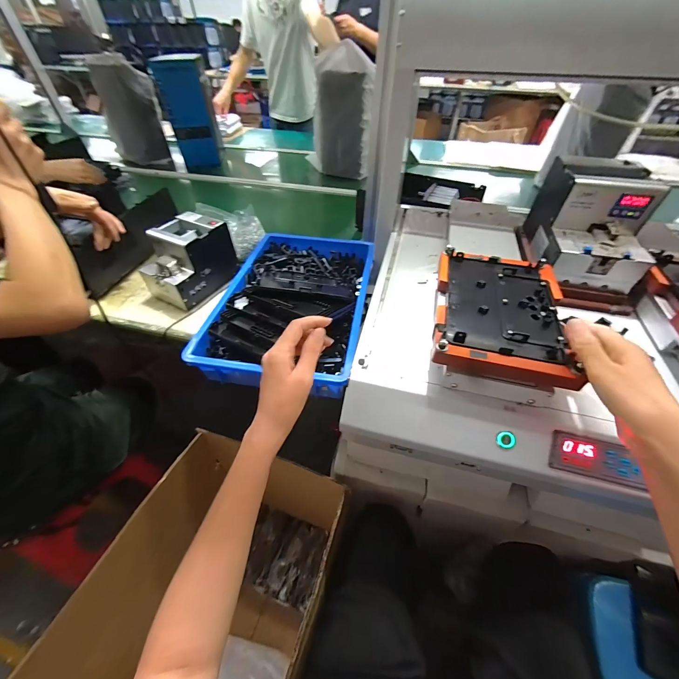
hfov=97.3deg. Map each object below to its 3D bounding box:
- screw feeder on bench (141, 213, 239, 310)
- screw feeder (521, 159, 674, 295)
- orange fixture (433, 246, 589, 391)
[{"bbox_3d":[-0.362,-0.192,0.714,0.138,0.136,0.181,19,50,16],"label":"screw feeder on bench"},{"bbox_3d":[0.412,-0.197,0.491,0.135,0.129,0.195,10,48,8],"label":"screw feeder"},{"bbox_3d":[0.210,-0.039,0.393,0.157,0.034,0.225,11,48,10],"label":"orange fixture"}]

